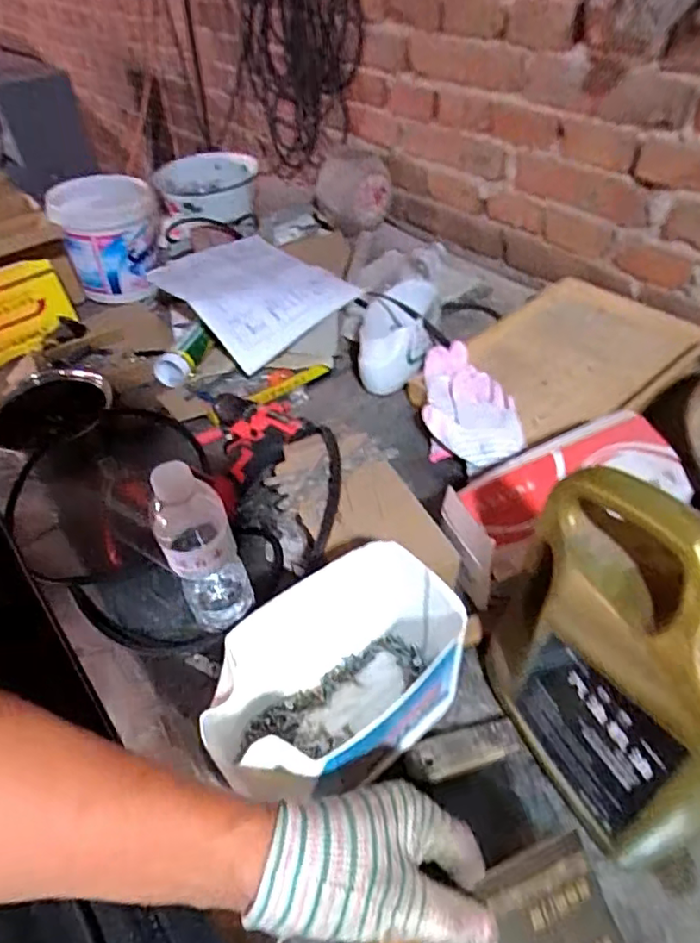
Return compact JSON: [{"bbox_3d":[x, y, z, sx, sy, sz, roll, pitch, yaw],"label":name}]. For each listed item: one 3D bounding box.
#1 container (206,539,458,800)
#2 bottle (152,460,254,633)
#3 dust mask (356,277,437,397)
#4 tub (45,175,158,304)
[{"bbox_3d":[0.002,0.171,0.486,0.213,0.154,0.119,-34,52,-28],"label":"container"},{"bbox_3d":[-0.136,0.072,0.543,0.063,0.201,0.067,-18,46,-15],"label":"bottle"},{"bbox_3d":[0.072,-0.199,0.874,0.105,0.099,0.166,3,45,6],"label":"dust mask"},{"bbox_3d":[-0.421,-0.417,1.049,0.161,0.165,0.150,-3,44,0],"label":"tub"}]

